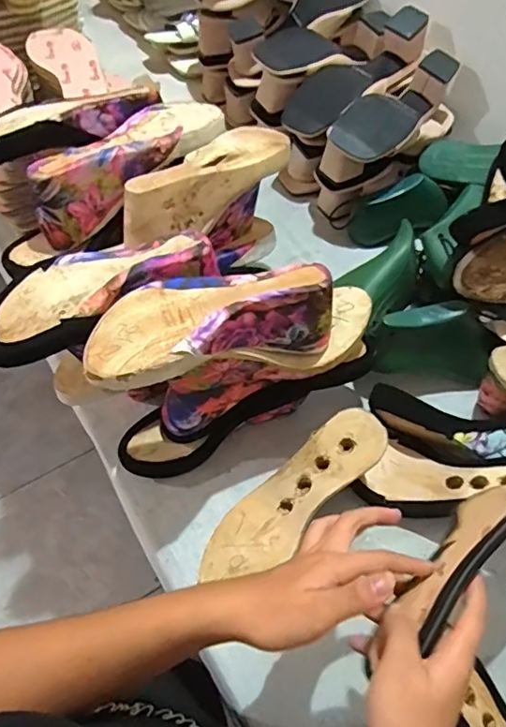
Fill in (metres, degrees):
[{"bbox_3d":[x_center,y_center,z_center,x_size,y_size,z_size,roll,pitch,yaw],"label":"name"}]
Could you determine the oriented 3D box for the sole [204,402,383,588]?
[{"bbox_3d":[0.037,0.135,0.530,0.224,0.028,0.066,-46,64,10],"label":"sole"}]

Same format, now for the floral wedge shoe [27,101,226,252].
[{"bbox_3d":[-0.132,-0.218,0.597,0.234,0.075,0.082,-36,64,-20],"label":"floral wedge shoe"}]

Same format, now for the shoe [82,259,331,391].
[{"bbox_3d":[-0.032,-0.031,0.468,0.226,0.094,0.081,-12,57,-25],"label":"shoe"}]

